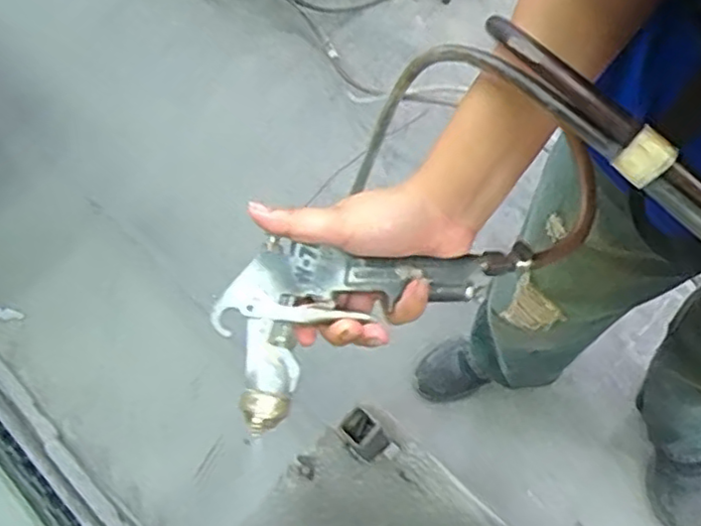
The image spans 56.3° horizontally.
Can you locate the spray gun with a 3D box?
[{"bbox_3d":[0.017,0.020,0.409,0.195,0.030,0.098,-18,65,-12],"label":"spray gun"}]

